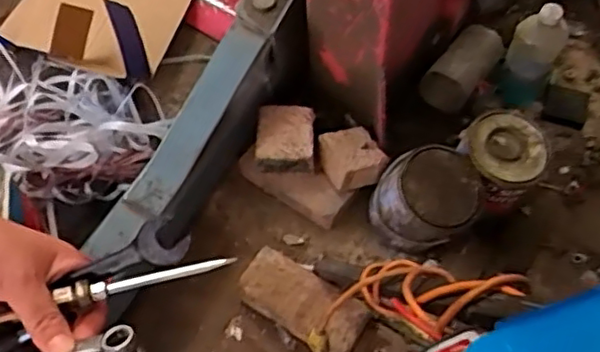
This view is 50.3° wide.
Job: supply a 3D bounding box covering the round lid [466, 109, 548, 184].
[{"bbox_3d":[0.382,-0.054,1.175,0.140,0.024,0.141,-1,61,2],"label":"round lid"}]

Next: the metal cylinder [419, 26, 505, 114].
[{"bbox_3d":[0.325,-0.214,1.286,0.094,0.104,0.167,34,68,19],"label":"metal cylinder"}]

